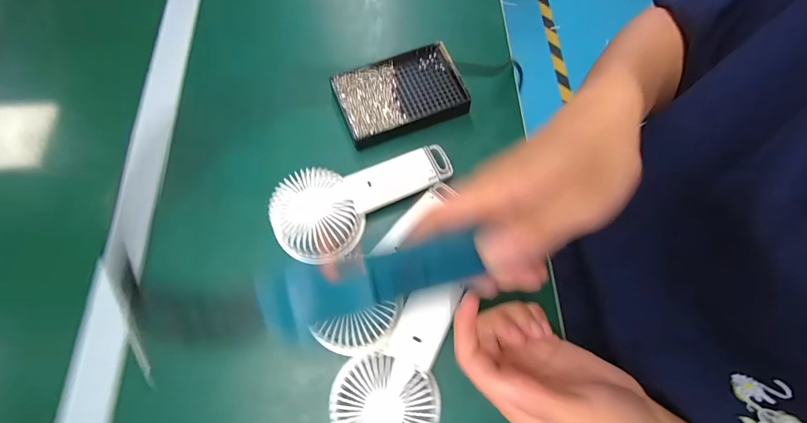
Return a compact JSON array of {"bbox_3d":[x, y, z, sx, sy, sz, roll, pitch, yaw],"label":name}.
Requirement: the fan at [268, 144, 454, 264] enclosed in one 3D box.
[{"bbox_3d":[-0.038,-0.020,0.332,0.179,0.036,0.076,-27,73,-10],"label":"fan"}]

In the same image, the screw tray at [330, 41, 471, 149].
[{"bbox_3d":[-0.003,-0.131,0.390,0.140,0.032,0.096,-22,72,-9],"label":"screw tray"}]

